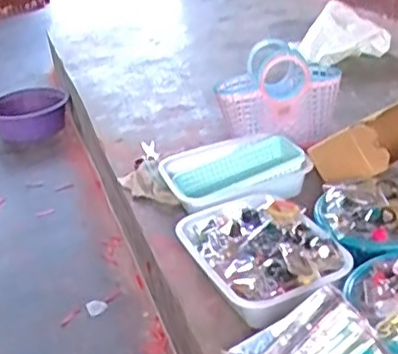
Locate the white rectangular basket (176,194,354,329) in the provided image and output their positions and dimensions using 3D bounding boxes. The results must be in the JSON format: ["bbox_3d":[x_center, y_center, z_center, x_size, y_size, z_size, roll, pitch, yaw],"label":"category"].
[{"bbox_3d":[0.107,0.117,1.029,0.201,0.060,0.277,-15,33,-21],"label":"white rectangular basket"}]

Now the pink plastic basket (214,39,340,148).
[{"bbox_3d":[0.170,-0.179,1.370,0.241,0.185,0.136,6,32,12],"label":"pink plastic basket"}]

